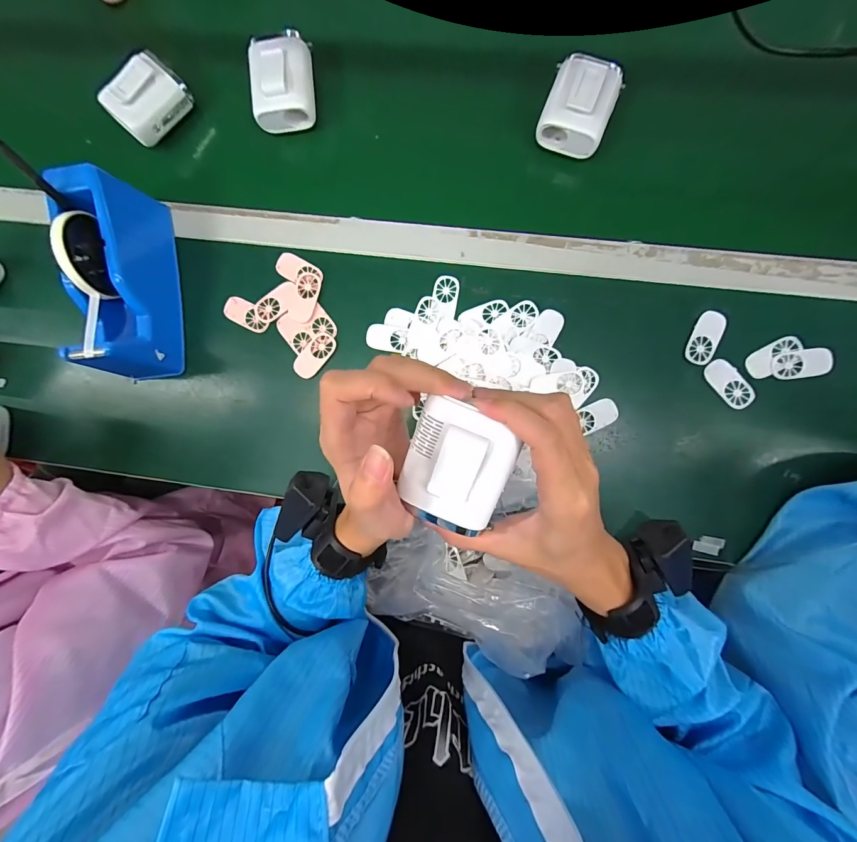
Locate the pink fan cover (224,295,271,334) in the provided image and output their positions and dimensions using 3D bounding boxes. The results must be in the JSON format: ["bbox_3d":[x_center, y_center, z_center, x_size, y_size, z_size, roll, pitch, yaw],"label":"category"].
[{"bbox_3d":[-0.216,-0.126,0.460,0.056,0.005,0.029,25,93,2],"label":"pink fan cover"}]

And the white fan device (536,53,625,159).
[{"bbox_3d":[0.161,-0.335,0.407,0.069,0.033,0.091,18,93,2],"label":"white fan device"}]

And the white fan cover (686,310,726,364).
[{"bbox_3d":[0.301,-0.090,0.418,0.027,0.007,0.057,21,93,2],"label":"white fan cover"}]

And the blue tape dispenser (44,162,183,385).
[{"bbox_3d":[-0.333,-0.151,0.418,0.067,0.101,0.206,-6,91,3],"label":"blue tape dispenser"}]

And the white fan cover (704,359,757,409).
[{"bbox_3d":[0.327,-0.041,0.418,0.030,0.006,0.058,-37,90,3],"label":"white fan cover"}]

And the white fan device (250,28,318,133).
[{"bbox_3d":[-0.164,-0.383,0.430,0.066,0.037,0.091,-6,91,3],"label":"white fan device"}]

